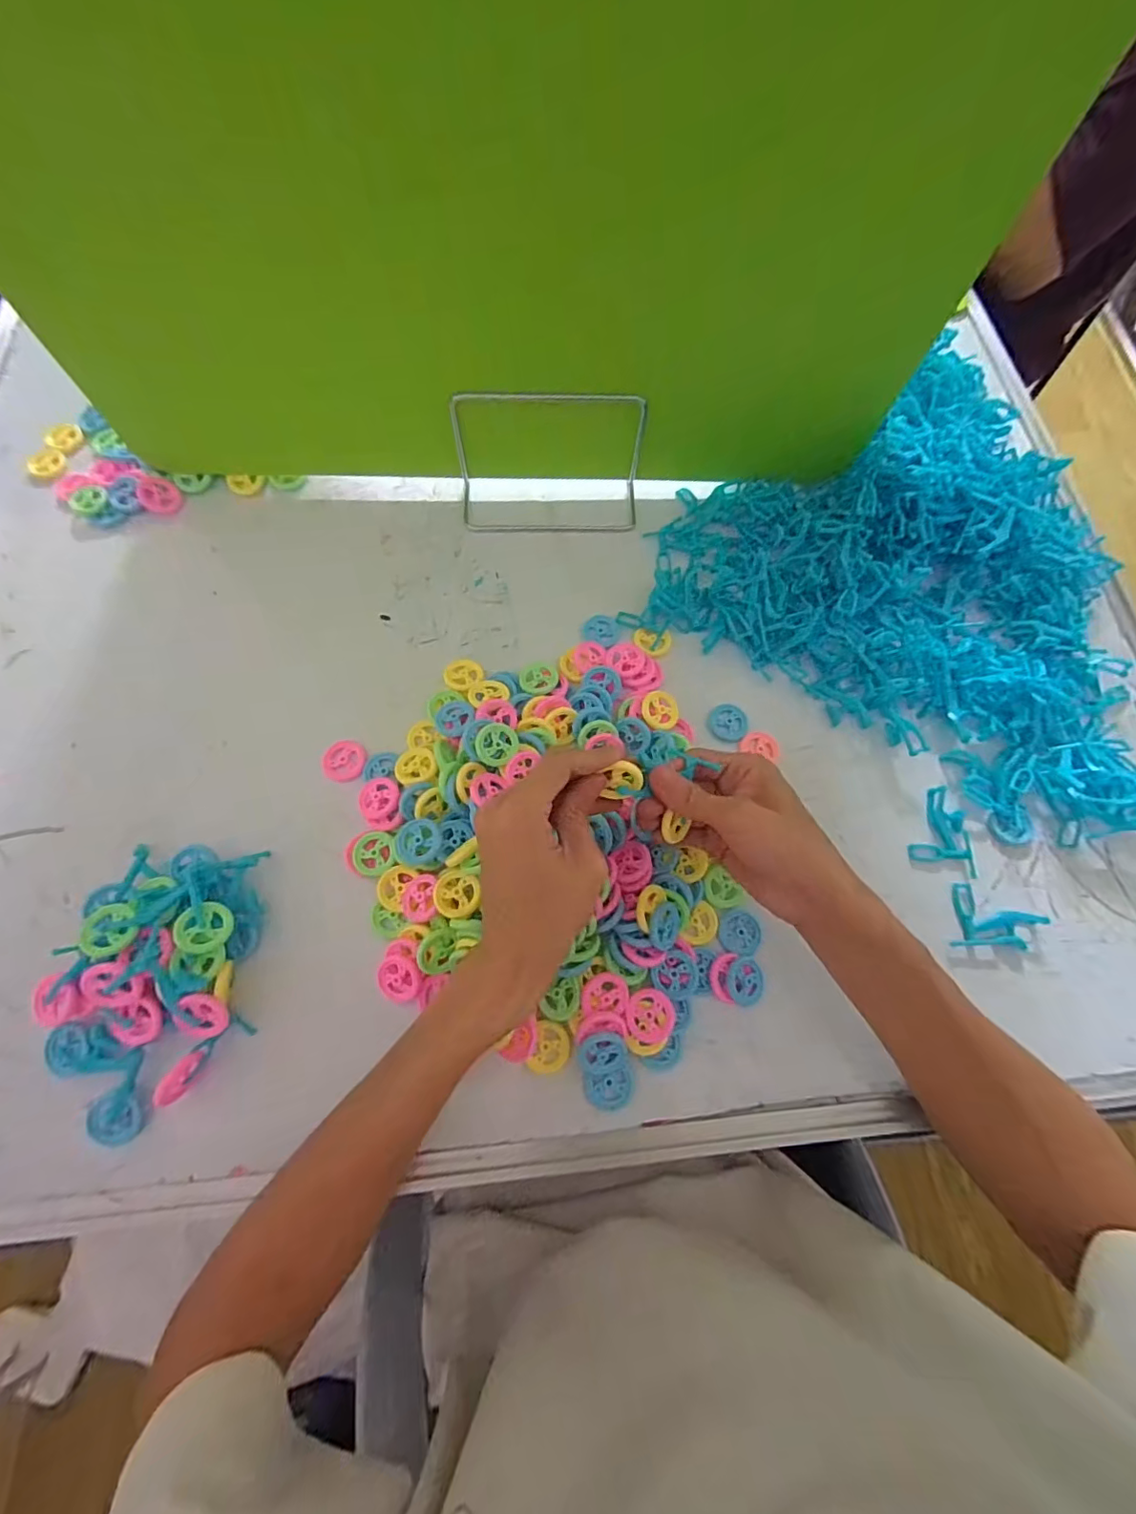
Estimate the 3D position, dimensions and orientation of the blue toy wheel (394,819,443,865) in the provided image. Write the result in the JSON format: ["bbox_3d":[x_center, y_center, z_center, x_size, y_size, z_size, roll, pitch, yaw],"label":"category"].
[{"bbox_3d":[-0.098,0.055,0.350,0.032,0.011,0.029,11,71,2],"label":"blue toy wheel"}]

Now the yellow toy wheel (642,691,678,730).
[{"bbox_3d":[0.068,-0.035,0.393,0.030,0.005,0.028,5,71,-16],"label":"yellow toy wheel"}]

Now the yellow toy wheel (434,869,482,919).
[{"bbox_3d":[-0.069,0.086,0.337,0.027,0.012,0.028,0,71,-1],"label":"yellow toy wheel"}]

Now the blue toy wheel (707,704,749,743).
[{"bbox_3d":[0.122,-0.026,0.407,0.030,0.005,0.030,0,71,-1],"label":"blue toy wheel"}]

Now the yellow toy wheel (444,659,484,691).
[{"bbox_3d":[-0.080,-0.063,0.409,0.029,0.011,0.030,0,71,-1],"label":"yellow toy wheel"}]

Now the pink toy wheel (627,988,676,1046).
[{"bbox_3d":[0.050,0.159,0.329,0.028,0.008,0.031,-10,72,-5],"label":"pink toy wheel"}]

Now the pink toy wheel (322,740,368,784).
[{"bbox_3d":[-0.161,0.003,0.385,0.031,0.005,0.029,0,71,-1],"label":"pink toy wheel"}]

